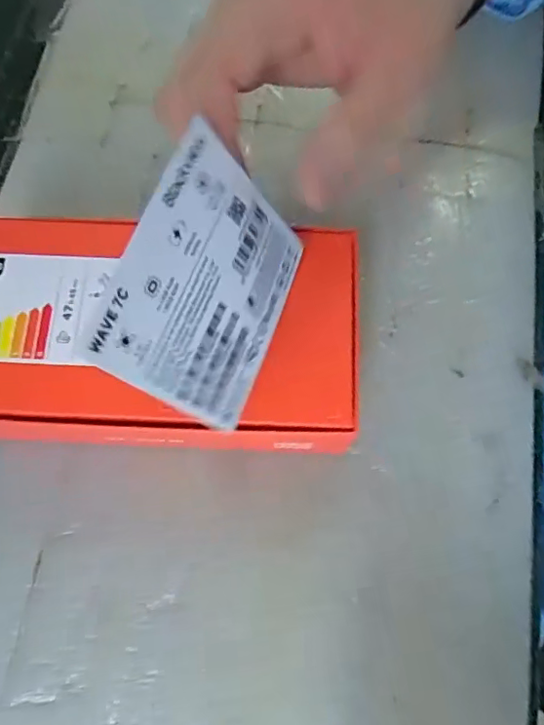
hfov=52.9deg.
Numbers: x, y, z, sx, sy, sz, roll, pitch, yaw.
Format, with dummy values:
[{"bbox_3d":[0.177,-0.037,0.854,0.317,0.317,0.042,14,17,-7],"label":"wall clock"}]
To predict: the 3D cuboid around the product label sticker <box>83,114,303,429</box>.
[{"bbox_3d":[-0.020,-0.024,0.177,0.004,0.068,0.077,12,75,39],"label":"product label sticker"}]

